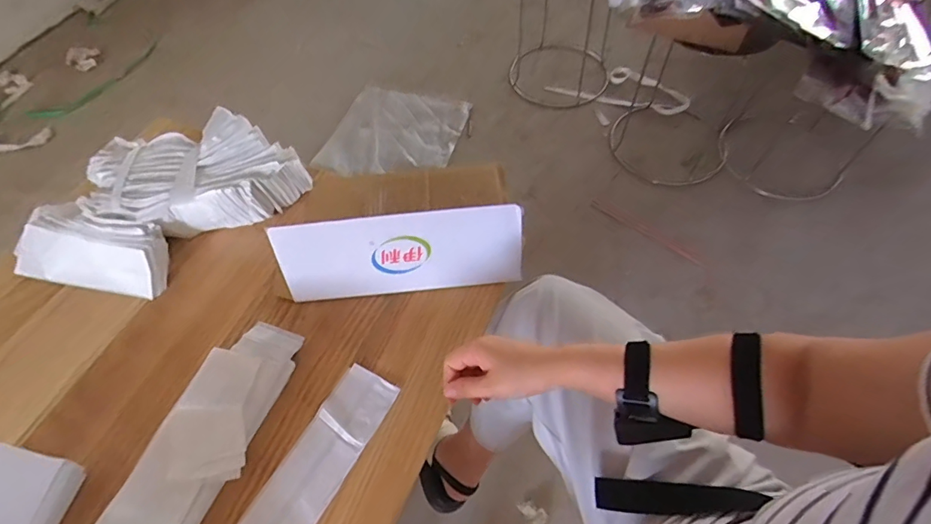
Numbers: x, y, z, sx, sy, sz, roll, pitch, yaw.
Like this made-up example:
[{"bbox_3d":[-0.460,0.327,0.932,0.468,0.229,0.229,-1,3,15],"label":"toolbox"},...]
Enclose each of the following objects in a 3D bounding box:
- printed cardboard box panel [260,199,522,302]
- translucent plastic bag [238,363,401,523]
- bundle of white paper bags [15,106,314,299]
[{"bbox_3d":[-0.086,-0.009,0.645,0.322,0.128,0.009,-7,39,0],"label":"printed cardboard box panel"},{"bbox_3d":[-0.177,0.241,0.570,0.074,0.012,0.240,29,62,9],"label":"translucent plastic bag"},{"bbox_3d":[-0.494,-0.097,0.745,0.410,0.080,0.264,-40,64,-19],"label":"bundle of white paper bags"}]

